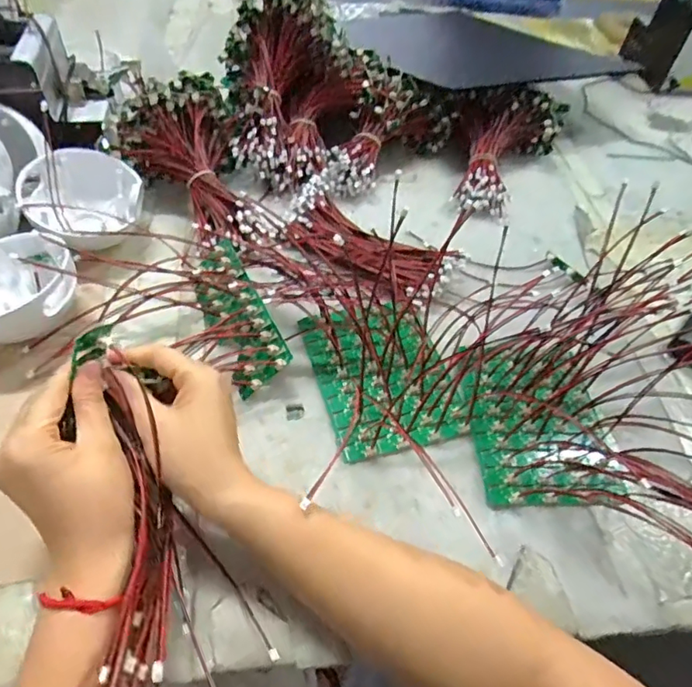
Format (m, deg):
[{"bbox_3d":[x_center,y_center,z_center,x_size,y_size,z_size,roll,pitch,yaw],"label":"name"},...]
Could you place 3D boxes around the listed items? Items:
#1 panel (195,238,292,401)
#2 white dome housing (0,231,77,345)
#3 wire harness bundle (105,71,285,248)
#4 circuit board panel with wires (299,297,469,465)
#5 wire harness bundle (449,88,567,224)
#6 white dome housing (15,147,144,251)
[{"bbox_3d":[-0.109,-0.030,0.522,0.054,0.047,0.161,-19,56,-20],"label":"panel"},{"bbox_3d":[-0.307,-0.047,0.487,0.116,0.057,0.103,-35,62,-29],"label":"white dome housing"},{"bbox_3d":[-0.166,-0.194,0.613,0.150,0.093,0.209,-28,81,-25],"label":"wire harness bundle"},{"bbox_3d":[0.037,0.020,0.510,0.130,0.040,0.163,-13,54,-16],"label":"circuit board panel with wires"},{"bbox_3d":[0.221,-0.270,0.742,0.098,0.070,0.252,29,69,16],"label":"wire harness bundle"},{"bbox_3d":[-0.265,-0.140,0.557,0.115,0.063,0.126,-28,59,-25],"label":"white dome housing"}]

